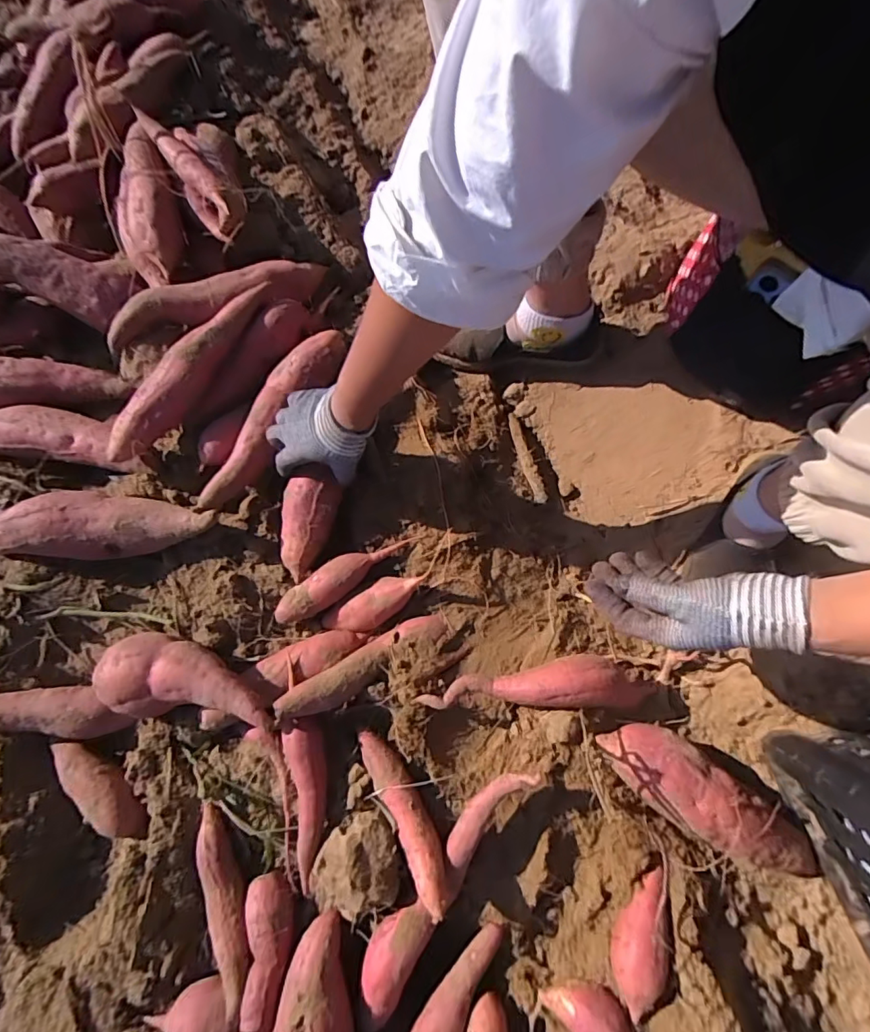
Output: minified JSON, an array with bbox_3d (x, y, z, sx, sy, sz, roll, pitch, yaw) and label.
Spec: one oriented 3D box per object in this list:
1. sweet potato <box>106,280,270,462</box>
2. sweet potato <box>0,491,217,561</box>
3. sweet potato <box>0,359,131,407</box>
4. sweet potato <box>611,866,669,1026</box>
[{"bbox_3d":[-0.281,-0.168,0.616,0.052,0.064,0.266,33,80,12],"label":"sweet potato"},{"bbox_3d":[-0.379,0.006,0.596,0.276,0.060,0.076,-4,75,4],"label":"sweet potato"},{"bbox_3d":[-0.513,-0.167,0.650,0.239,0.050,0.069,-10,75,2],"label":"sweet potato"},{"bbox_3d":[0.194,0.402,0.496,0.043,0.033,0.114,13,77,8],"label":"sweet potato"}]

